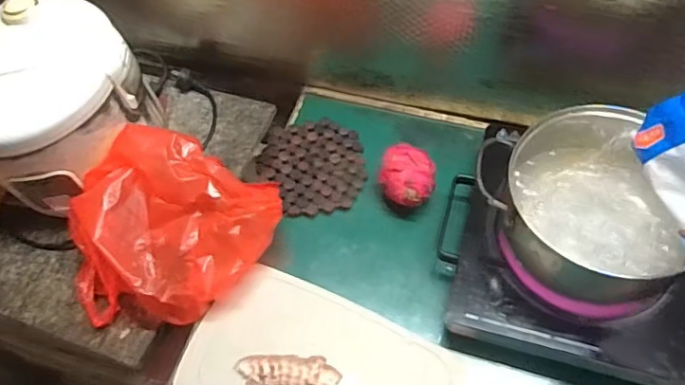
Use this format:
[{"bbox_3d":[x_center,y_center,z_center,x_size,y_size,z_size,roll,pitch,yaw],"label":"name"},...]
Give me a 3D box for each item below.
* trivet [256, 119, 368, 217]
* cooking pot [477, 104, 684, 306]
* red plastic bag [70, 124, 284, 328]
[{"bbox_3d":[-0.048,-0.045,0.837,0.160,0.010,0.168,-2,60,3],"label":"trivet"},{"bbox_3d":[0.290,0.012,0.651,0.208,0.139,0.219,-2,60,3],"label":"cooking pot"},{"bbox_3d":[-0.233,0.053,0.725,0.288,0.166,0.207,2,60,5],"label":"red plastic bag"}]

